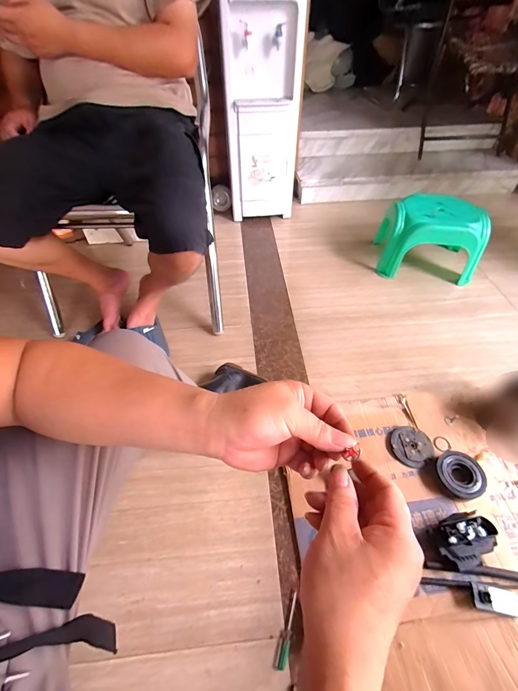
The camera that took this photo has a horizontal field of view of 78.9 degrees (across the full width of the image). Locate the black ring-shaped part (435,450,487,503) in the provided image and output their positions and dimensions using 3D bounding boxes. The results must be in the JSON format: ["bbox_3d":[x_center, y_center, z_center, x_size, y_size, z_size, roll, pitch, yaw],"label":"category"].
[{"bbox_3d":[0.462,0.298,0.726,0.095,0.036,0.103,-8,49,-6],"label":"black ring-shaped part"}]

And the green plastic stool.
[{"bbox_3d":[0.680,-0.430,1.264,0.354,0.233,0.272,7,49,6],"label":"green plastic stool"}]

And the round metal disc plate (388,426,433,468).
[{"bbox_3d":[0.381,0.248,0.789,0.106,0.017,0.096,-33,57,-25],"label":"round metal disc plate"}]

